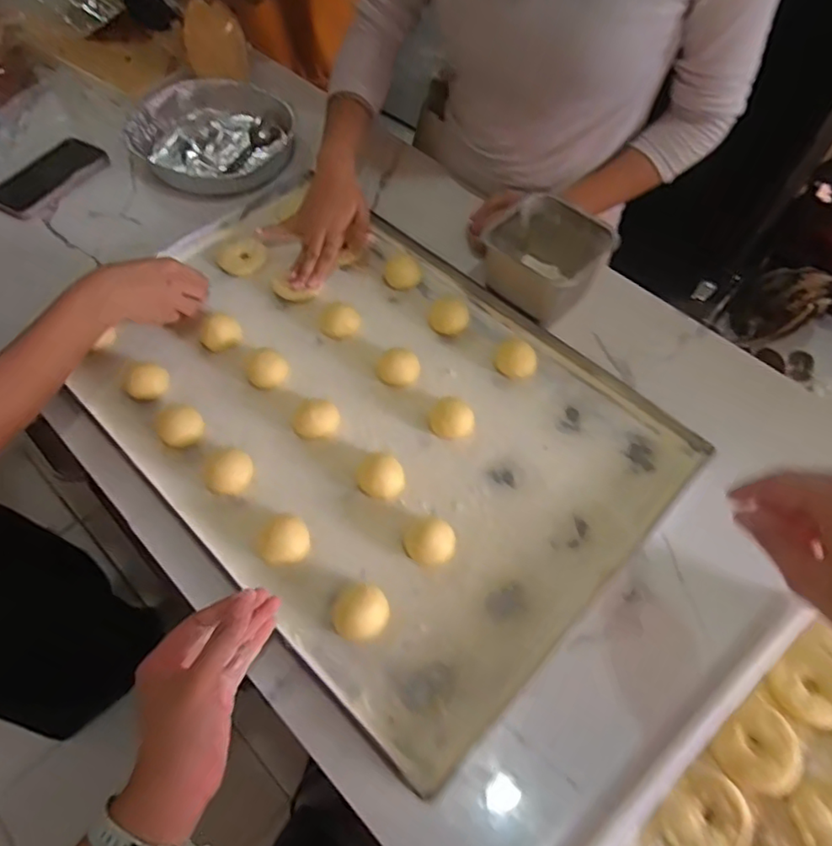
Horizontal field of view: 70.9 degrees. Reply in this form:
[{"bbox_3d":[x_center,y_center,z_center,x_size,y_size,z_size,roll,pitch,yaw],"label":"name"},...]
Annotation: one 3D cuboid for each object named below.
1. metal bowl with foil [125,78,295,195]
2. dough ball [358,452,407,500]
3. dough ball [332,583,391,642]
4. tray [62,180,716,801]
[{"bbox_3d":[-0.275,-0.399,0.804,0.210,0.047,0.191,29,60,15],"label":"metal bowl with foil"},{"bbox_3d":[-0.033,0.051,0.555,0.044,0.025,0.043,1,57,-2],"label":"dough ball"},{"bbox_3d":[-0.045,0.156,0.483,0.046,0.026,0.042,1,57,-2],"label":"dough ball"},{"bbox_3d":[-0.059,-0.025,0.605,0.586,0.031,0.408,39,63,20],"label":"tray"}]

